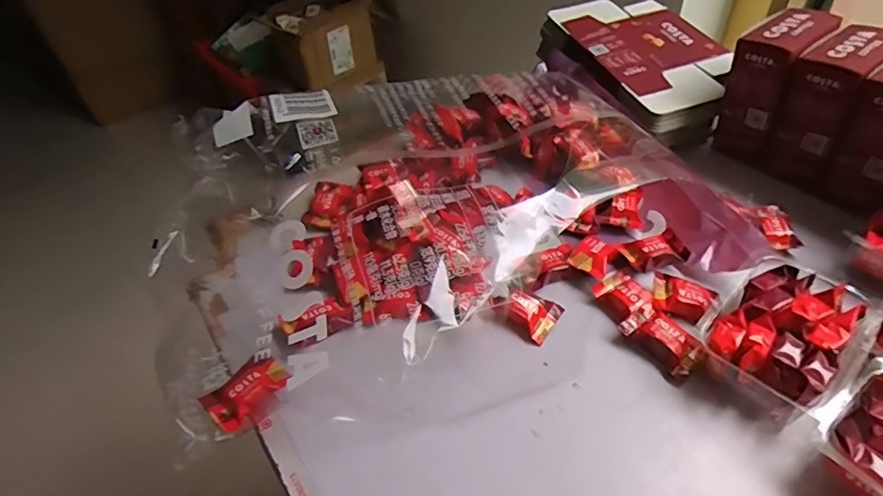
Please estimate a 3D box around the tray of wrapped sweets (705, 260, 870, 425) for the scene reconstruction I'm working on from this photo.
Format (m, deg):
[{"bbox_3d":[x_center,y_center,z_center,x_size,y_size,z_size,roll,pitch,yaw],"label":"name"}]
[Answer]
[{"bbox_3d":[0.243,0.069,0.381,0.112,0.059,0.083,-36,53,-27],"label":"tray of wrapped sweets"}]

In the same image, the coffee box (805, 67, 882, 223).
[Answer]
[{"bbox_3d":[0.396,-0.103,0.461,0.095,0.122,0.055,-32,51,-24],"label":"coffee box"}]

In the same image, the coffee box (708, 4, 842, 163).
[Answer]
[{"bbox_3d":[0.331,-0.163,0.530,0.091,0.127,0.058,-36,53,-27],"label":"coffee box"}]

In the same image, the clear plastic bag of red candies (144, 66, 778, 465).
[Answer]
[{"bbox_3d":[0.007,-0.040,0.473,0.487,0.105,0.351,-13,46,-7],"label":"clear plastic bag of red candies"}]

